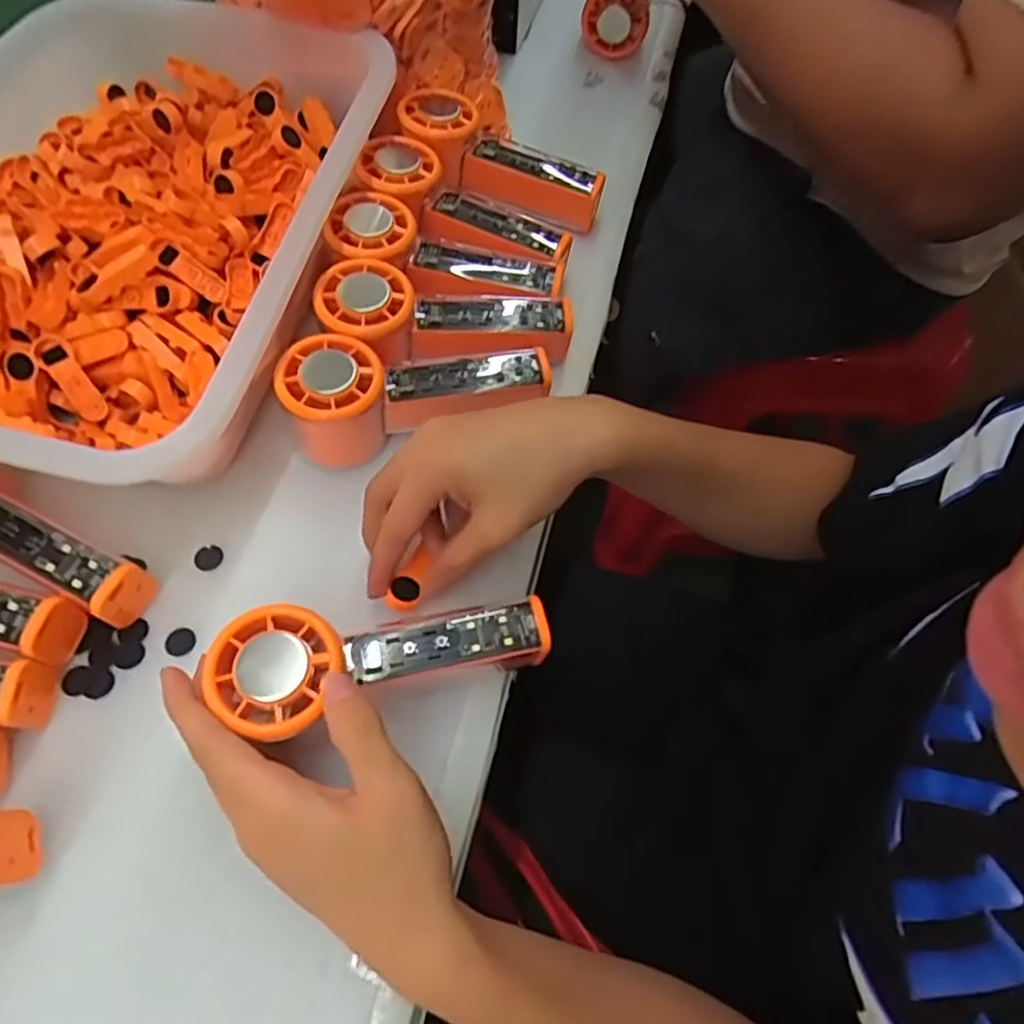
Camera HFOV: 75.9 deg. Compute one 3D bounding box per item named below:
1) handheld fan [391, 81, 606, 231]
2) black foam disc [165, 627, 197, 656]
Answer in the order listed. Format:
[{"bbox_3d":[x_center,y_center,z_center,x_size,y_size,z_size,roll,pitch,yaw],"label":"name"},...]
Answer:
[{"bbox_3d":[-0.007,-0.256,0.475,0.155,0.048,0.065,24,63,-11],"label":"handheld fan"},{"bbox_3d":[-0.175,0.068,0.346,0.015,0.004,0.015,1,63,-3],"label":"black foam disc"}]

